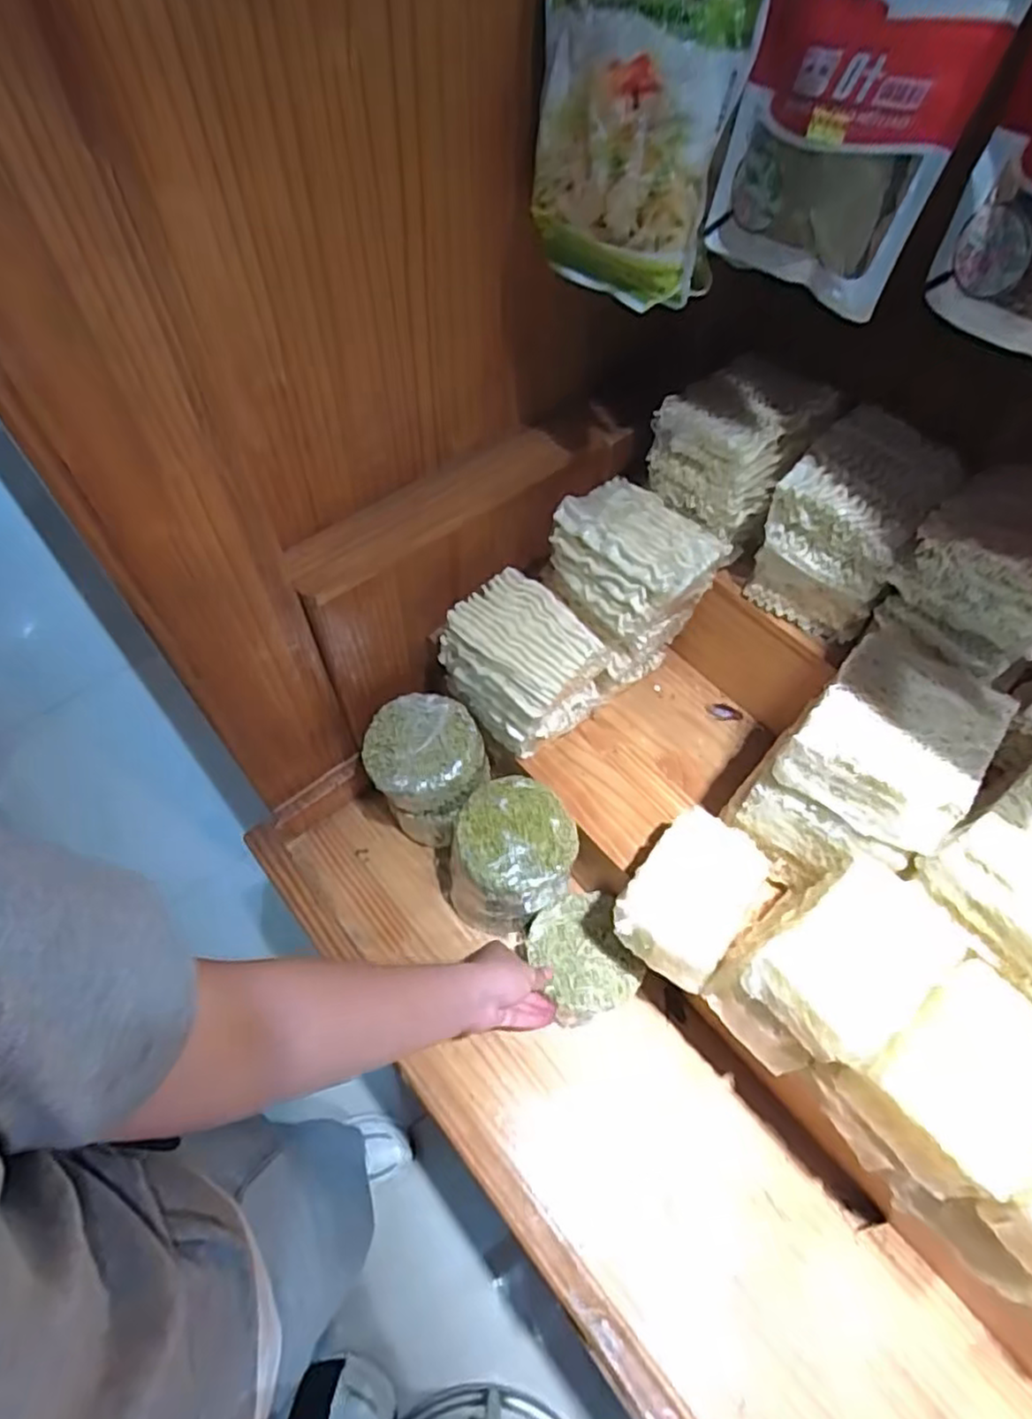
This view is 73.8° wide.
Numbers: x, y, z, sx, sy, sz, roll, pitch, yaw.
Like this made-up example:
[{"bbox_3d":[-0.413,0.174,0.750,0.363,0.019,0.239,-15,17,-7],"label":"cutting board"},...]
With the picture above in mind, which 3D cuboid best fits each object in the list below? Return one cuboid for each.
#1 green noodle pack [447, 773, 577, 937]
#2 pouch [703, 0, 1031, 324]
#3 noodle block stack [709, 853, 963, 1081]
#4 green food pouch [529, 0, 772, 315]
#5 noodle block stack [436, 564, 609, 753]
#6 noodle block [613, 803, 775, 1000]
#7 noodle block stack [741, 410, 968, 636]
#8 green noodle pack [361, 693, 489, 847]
[{"bbox_3d":[-0.004,0.153,0.689,0.117,0.157,0.118,2,57,1],"label":"green noodle pack"},{"bbox_3d":[0.176,-0.314,0.362,0.025,0.172,0.125,-39,66,-23],"label":"pouch"},{"bbox_3d":[0.228,0.195,0.515,0.129,0.134,0.098,-34,64,-21],"label":"noodle block stack"},{"bbox_3d":[0.064,-0.370,0.405,0.146,0.211,0.035,32,46,19],"label":"green food pouch"},{"bbox_3d":[0.005,-0.041,0.674,0.134,0.123,0.104,38,64,21],"label":"noodle block stack"},{"bbox_3d":[0.147,0.156,0.579,0.089,0.063,0.125,32,62,18],"label":"noodle block"},{"bbox_3d":[0.287,-0.155,0.592,0.106,0.129,0.124,37,64,20],"label":"noodle block stack"},{"bbox_3d":[-0.091,0.075,0.738,0.120,0.164,0.111,2,57,0],"label":"green noodle pack"}]

